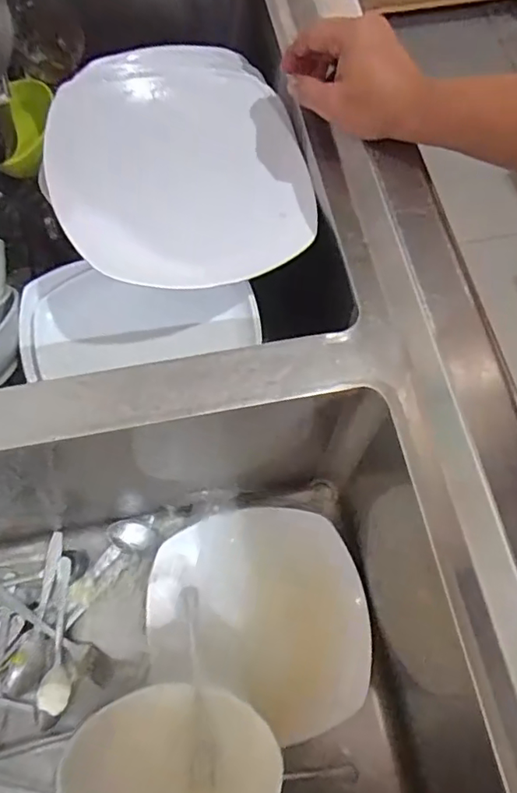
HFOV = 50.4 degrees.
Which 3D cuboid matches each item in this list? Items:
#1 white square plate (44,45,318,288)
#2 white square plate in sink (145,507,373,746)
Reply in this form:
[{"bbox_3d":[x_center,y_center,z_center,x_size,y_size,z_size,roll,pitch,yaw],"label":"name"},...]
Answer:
[{"bbox_3d":[-0.071,-0.225,0.503,0.222,0.024,0.271,-2,71,-18],"label":"white square plate"},{"bbox_3d":[-0.001,0.235,0.594,0.230,0.023,0.216,-3,67,-1],"label":"white square plate in sink"}]

